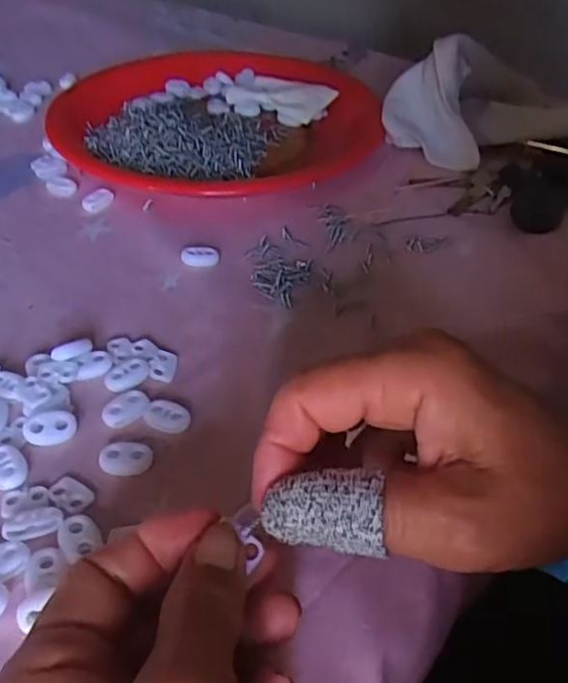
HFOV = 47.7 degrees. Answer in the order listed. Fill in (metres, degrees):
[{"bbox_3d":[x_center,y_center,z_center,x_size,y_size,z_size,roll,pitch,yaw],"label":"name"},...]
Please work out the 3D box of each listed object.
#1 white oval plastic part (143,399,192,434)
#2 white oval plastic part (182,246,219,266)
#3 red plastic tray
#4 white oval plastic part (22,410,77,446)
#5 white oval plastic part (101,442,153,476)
[{"bbox_3d":[-0.054,0.035,0.296,0.021,0.005,0.015,14,44,13],"label":"white oval plastic part"},{"bbox_3d":[-0.050,-0.051,0.385,0.021,0.007,0.013,-3,43,-6],"label":"white oval plastic part"},{"bbox_3d":[-0.056,-0.184,0.517,0.252,0.032,0.223,-22,47,-24],"label":"red plastic tray"},{"bbox_3d":[-0.105,0.039,0.287,0.022,0.007,0.015,0,42,-2],"label":"white oval plastic part"},{"bbox_3d":[-0.068,0.051,0.278,0.022,0.007,0.014,2,42,1],"label":"white oval plastic part"}]

